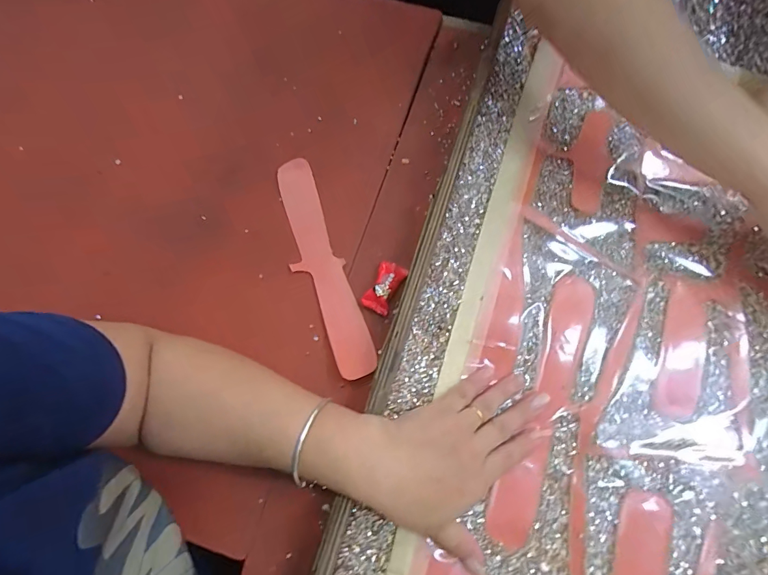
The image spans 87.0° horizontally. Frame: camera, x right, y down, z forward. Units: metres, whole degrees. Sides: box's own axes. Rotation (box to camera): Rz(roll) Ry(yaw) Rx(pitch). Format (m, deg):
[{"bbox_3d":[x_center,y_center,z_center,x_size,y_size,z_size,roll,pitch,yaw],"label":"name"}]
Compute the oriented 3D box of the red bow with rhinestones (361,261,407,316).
[{"bbox_3d":[0.001,0.000,0.380,0.026,0.012,0.048,26,76,9],"label":"red bow with rhinestones"}]

